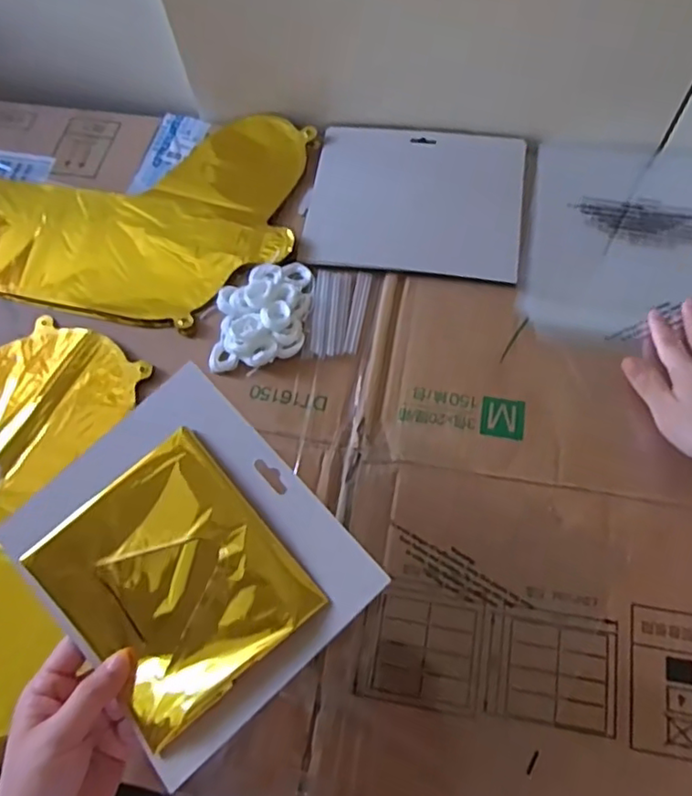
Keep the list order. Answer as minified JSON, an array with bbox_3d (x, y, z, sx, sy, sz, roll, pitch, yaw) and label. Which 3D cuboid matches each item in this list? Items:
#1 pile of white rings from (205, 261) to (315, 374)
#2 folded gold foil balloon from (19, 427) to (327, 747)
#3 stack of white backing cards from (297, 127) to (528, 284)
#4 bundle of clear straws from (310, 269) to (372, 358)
[{"bbox_3d":[-0.070,-0.071,0.525,0.077,0.017,0.099,1,67,4],"label":"pile of white rings"},{"bbox_3d":[-0.104,0.109,0.376,0.126,0.011,0.140,-42,75,-5],"label":"folded gold foil balloon"},{"bbox_3d":[0.064,-0.184,0.572,0.188,0.007,0.160,6,67,6],"label":"stack of white backing cards"},{"bbox_3d":[-0.004,-0.074,0.533,0.045,0.005,0.082,3,67,4],"label":"bundle of clear straws"}]

